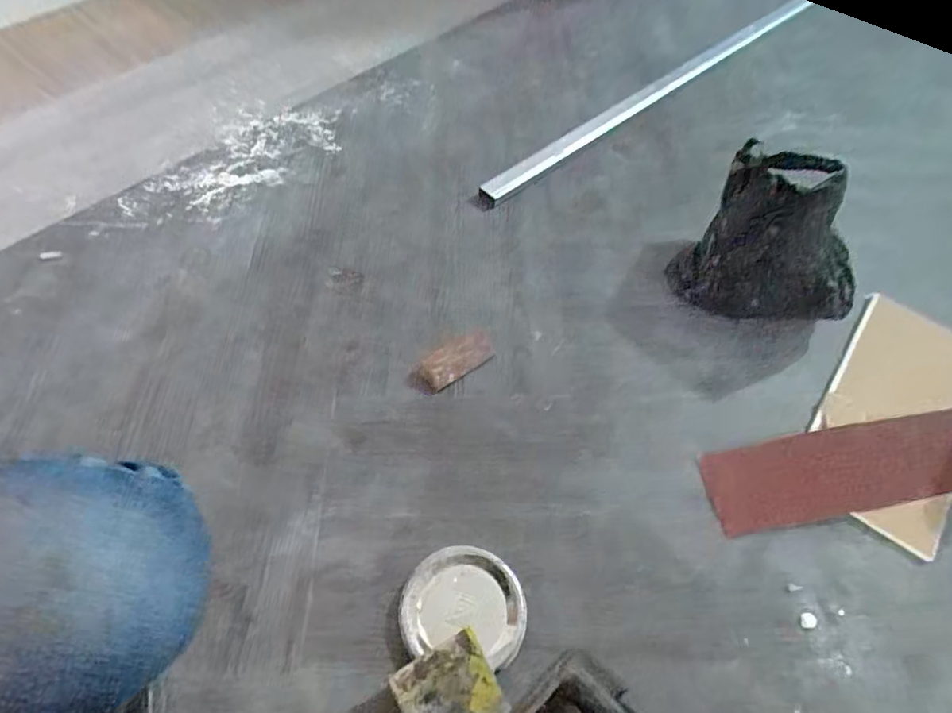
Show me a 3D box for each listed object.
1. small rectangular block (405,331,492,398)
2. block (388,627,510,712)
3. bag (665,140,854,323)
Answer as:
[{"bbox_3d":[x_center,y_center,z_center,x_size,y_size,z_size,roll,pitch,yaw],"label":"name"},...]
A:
[{"bbox_3d":[-0.032,0.009,0.724,0.124,0.021,0.051,-33,64,-21],"label":"small rectangular block"},{"bbox_3d":[-0.022,0.324,0.506,0.089,0.007,0.096,-27,80,-18],"label":"block"},{"bbox_3d":[0.417,-0.156,0.744,0.234,0.194,0.199,37,64,20],"label":"bag"}]

